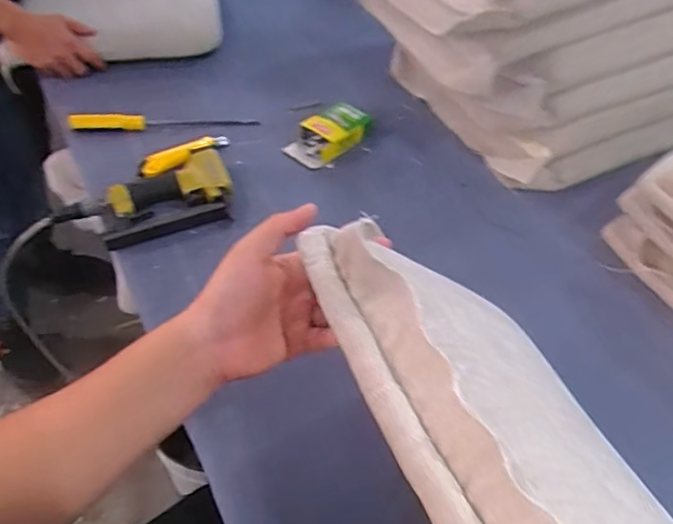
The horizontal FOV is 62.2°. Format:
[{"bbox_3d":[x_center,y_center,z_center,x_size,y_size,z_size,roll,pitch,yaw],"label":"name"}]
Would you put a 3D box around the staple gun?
[{"bbox_3d":[-0.246,-0.083,0.803,0.192,0.056,0.117,-18,54,-20],"label":"staple gun"}]

